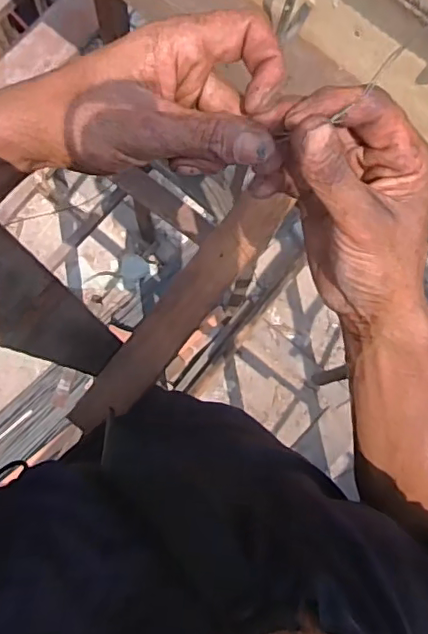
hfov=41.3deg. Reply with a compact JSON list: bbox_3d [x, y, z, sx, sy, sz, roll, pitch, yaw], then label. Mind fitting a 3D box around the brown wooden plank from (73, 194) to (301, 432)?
[{"bbox_3d":[-0.029,-0.009,0.581,0.052,0.023,0.303,38,81,2],"label":"brown wooden plank"}]

